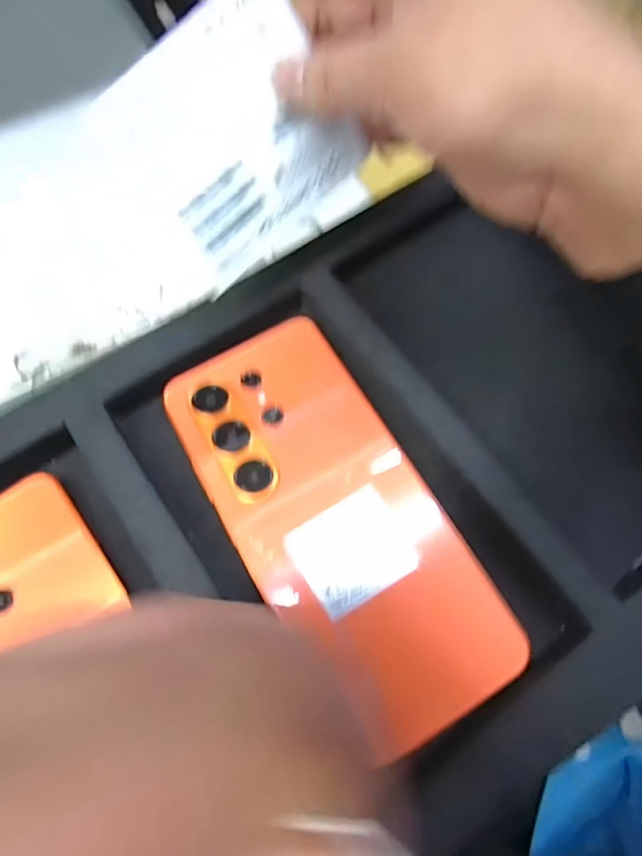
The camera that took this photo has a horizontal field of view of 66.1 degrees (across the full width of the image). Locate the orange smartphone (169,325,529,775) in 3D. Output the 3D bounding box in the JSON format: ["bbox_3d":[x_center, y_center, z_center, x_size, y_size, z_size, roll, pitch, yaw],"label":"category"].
[{"bbox_3d":[0.004,0.032,0.196,0.077,0.015,0.164,-29,72,-9],"label":"orange smartphone"}]

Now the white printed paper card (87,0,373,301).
[{"bbox_3d":[-0.028,-0.104,0.177,0.078,0.071,0.004,-44,29,-4],"label":"white printed paper card"}]

